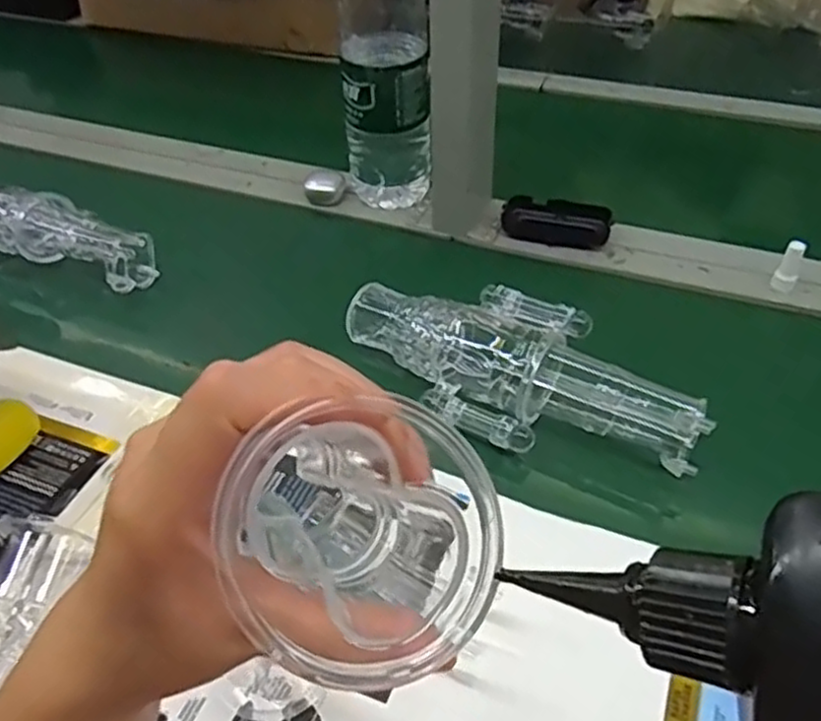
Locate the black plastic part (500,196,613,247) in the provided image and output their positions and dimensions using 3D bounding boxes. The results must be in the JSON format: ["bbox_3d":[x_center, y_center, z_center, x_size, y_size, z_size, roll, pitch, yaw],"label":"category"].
[{"bbox_3d":[0.155,-0.147,0.771,0.109,0.024,0.046,12,46,14],"label":"black plastic part"}]

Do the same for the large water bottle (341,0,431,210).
[{"bbox_3d":[-0.026,-0.305,0.731,0.090,0.319,0.077,-3,44,0],"label":"large water bottle"}]

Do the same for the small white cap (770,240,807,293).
[{"bbox_3d":[0.353,-0.089,0.679,0.021,0.048,0.018,23,50,24],"label":"small white cap"}]

